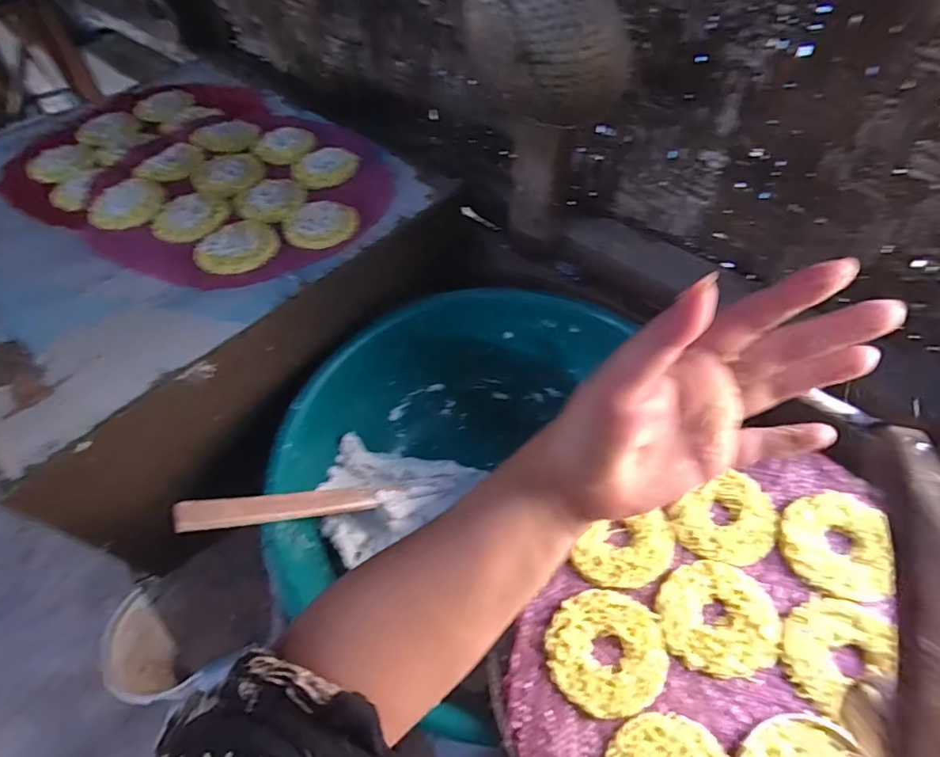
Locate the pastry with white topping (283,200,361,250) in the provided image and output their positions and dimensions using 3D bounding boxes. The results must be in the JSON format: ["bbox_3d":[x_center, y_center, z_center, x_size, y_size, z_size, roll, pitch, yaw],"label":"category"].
[{"bbox_3d":[-0.165,-0.173,0.548,0.073,0.011,0.075,-1,54,1],"label":"pastry with white topping"}]

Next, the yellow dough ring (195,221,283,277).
[{"bbox_3d":[-0.249,-0.140,0.529,0.072,0.012,0.082,37,63,25],"label":"yellow dough ring"}]

